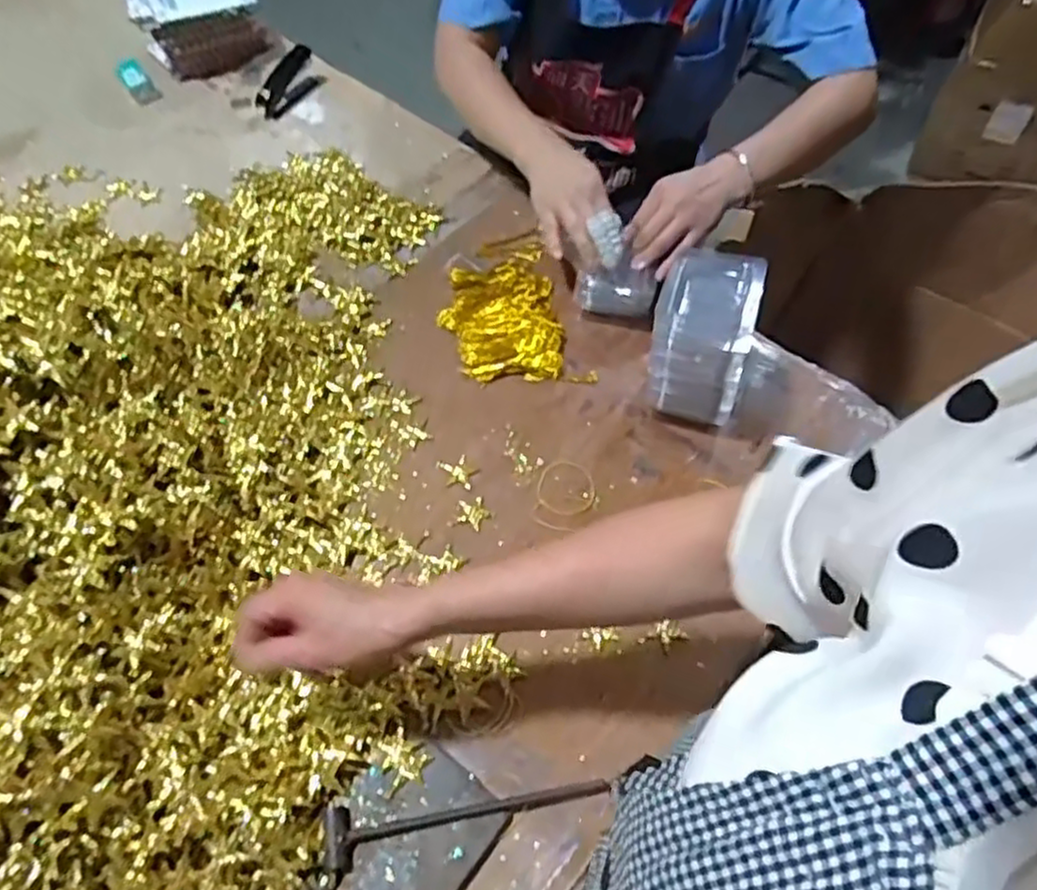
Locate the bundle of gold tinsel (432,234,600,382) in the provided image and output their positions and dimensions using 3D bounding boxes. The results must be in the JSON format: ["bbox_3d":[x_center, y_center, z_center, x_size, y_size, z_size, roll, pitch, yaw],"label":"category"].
[{"bbox_3d":[-0.014,-0.143,0.778,0.127,0.019,0.210,-15,61,-9],"label":"bundle of gold tinsel"}]

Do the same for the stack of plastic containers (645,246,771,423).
[{"bbox_3d":[0.167,-0.095,0.678,0.086,0.138,0.103,15,60,9],"label":"stack of plastic containers"}]

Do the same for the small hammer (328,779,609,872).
[{"bbox_3d":[-0.034,0.269,0.522,0.201,0.016,0.039,-5,59,-3],"label":"small hammer"}]

